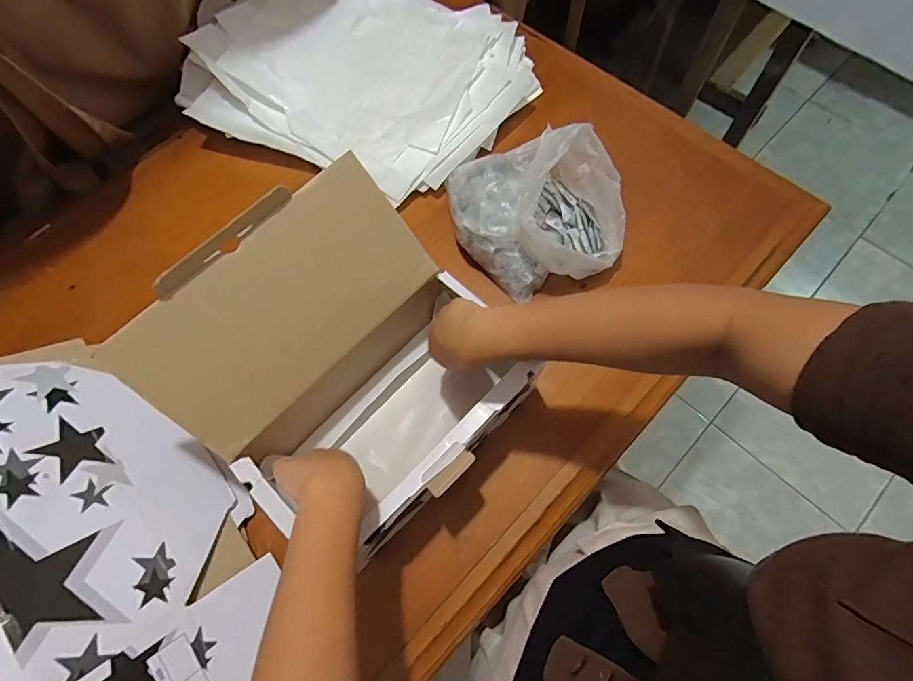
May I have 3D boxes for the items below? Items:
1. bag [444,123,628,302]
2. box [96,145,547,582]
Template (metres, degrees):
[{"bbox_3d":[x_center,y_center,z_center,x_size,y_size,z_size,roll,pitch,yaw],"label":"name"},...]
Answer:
[{"bbox_3d":[0.098,-0.169,0.567,0.196,0.125,0.188,-15,68,-5],"label":"bag"},{"bbox_3d":[-0.100,0.033,0.454,0.267,0.206,0.275,42,74,16],"label":"box"}]

